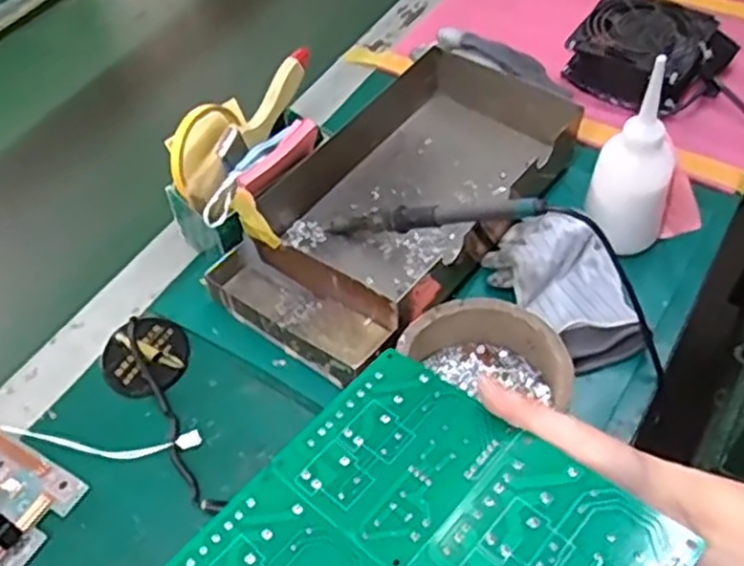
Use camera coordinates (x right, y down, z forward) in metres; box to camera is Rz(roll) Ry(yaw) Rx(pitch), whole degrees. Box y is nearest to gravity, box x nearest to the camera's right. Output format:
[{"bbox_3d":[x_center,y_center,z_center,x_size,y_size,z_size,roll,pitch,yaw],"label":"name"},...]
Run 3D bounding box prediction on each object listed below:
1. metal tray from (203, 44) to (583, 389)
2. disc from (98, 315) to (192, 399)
[{"bbox_3d":[0.020,-0.075,0.647,0.186,0.059,0.332,32,62,26],"label":"metal tray"},{"bbox_3d":[-0.181,0.056,0.591,0.067,0.020,0.068,-3,52,3],"label":"disc"}]

